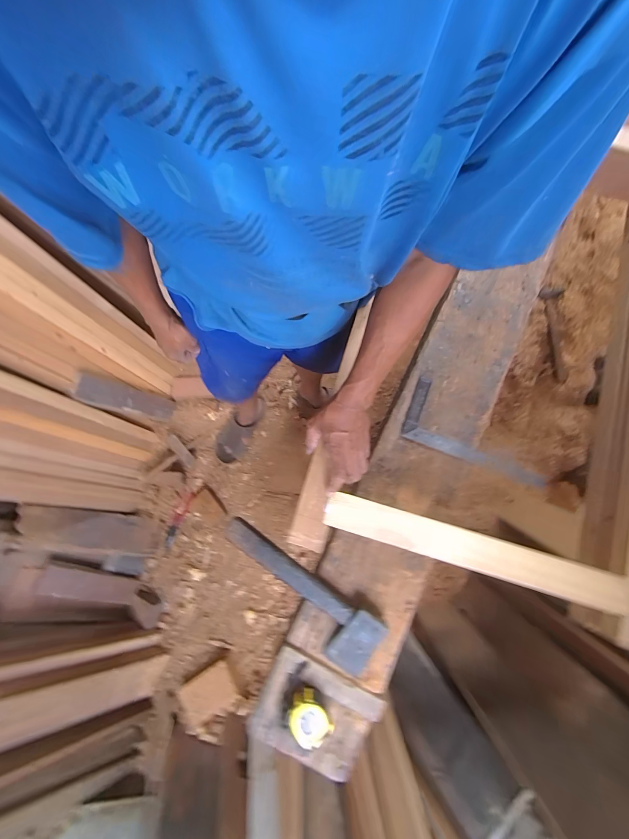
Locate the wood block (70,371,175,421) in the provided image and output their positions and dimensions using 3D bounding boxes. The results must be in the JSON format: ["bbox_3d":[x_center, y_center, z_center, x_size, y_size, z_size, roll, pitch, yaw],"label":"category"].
[{"bbox_3d":[-0.642,-0.067,1.151,0.037,0.357,0.088,-8,74,26],"label":"wood block"}]

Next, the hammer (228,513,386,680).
[{"bbox_3d":[-0.035,0.316,0.597,0.329,0.052,0.104,33,79,9],"label":"hammer"}]

